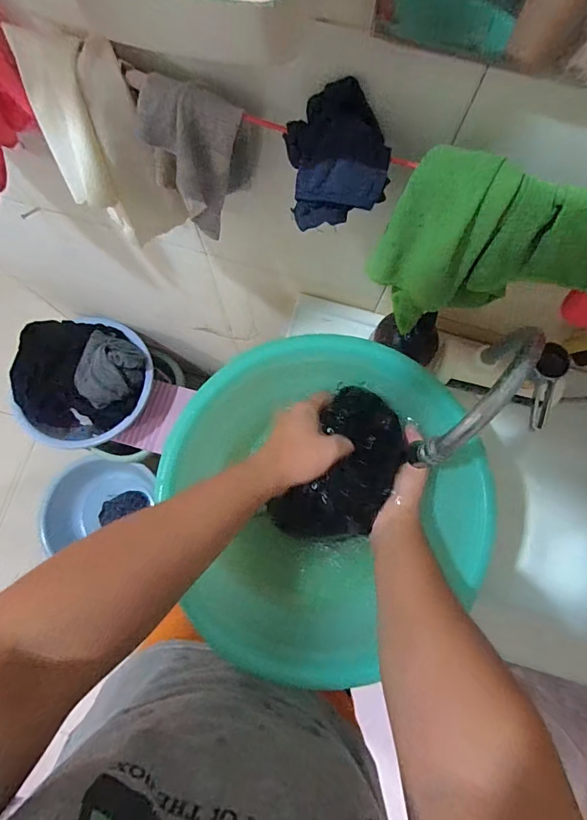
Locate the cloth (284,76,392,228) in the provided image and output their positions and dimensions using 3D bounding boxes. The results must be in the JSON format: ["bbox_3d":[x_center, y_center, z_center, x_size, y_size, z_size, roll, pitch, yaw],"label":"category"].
[{"bbox_3d":[0.031,-0.180,0.320,0.072,0.073,0.075,0,79,0],"label":"cloth"}]

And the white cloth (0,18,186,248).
[{"bbox_3d":[-0.160,-0.219,0.354,0.079,0.130,0.099,-30,81,-5],"label":"white cloth"}]

